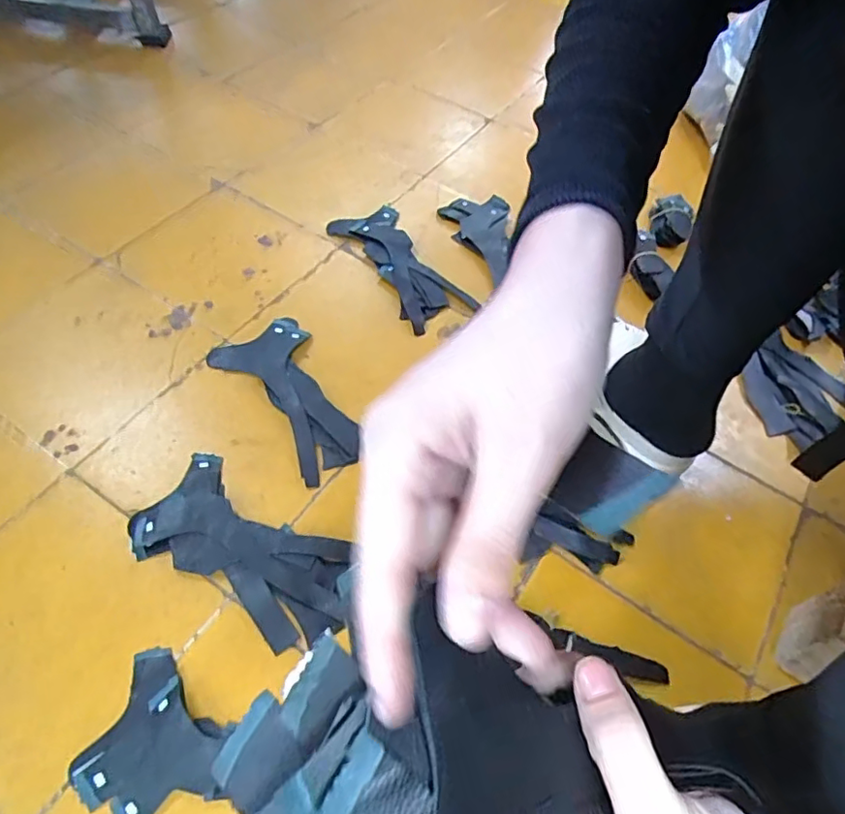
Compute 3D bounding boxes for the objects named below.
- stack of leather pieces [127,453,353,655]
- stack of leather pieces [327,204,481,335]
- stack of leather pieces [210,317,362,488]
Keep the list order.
[{"bbox_3d":[-0.155,0.124,0.513,0.200,0.010,0.103,31,60,17],"label":"stack of leather pieces"},{"bbox_3d":[-0.028,-0.184,0.742,0.092,0.012,0.211,-28,63,-22],"label":"stack of leather pieces"},{"bbox_3d":[-0.131,-0.017,0.612,0.099,0.011,0.195,-34,64,-23],"label":"stack of leather pieces"}]

